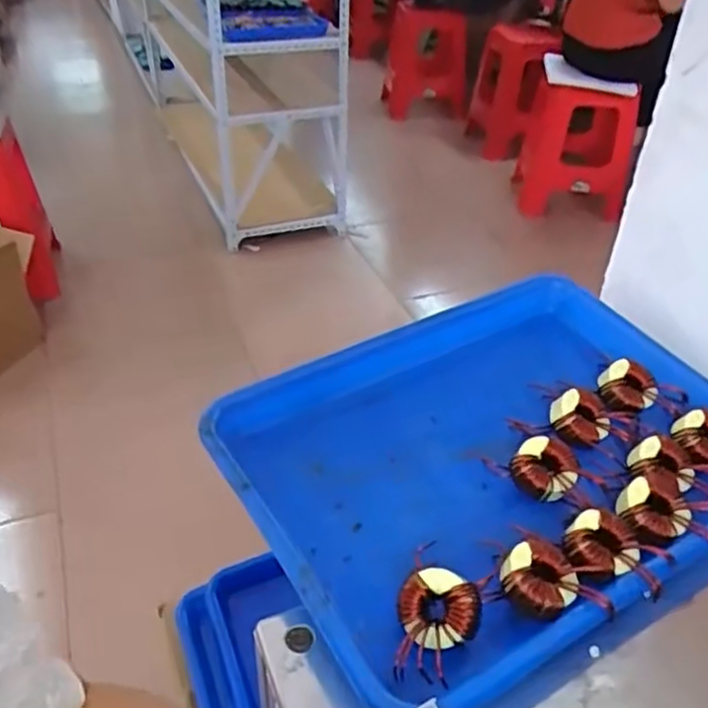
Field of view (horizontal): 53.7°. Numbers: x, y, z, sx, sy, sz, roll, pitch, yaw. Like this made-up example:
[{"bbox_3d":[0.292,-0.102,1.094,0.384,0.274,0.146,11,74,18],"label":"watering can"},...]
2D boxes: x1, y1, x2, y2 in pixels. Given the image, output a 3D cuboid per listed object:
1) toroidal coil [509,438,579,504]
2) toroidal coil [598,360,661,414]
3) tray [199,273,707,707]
[{"bbox_3d":[0.123,0.073,0.448,0.038,0.022,0.043,20,41,23],"label":"toroidal coil"},{"bbox_3d":[0.199,0.023,0.507,0.040,0.014,0.041,1,37,-1],"label":"toroidal coil"},{"bbox_3d":[0.102,0.067,0.469,0.348,0.042,0.256,-19,42,-25],"label":"tray"}]

